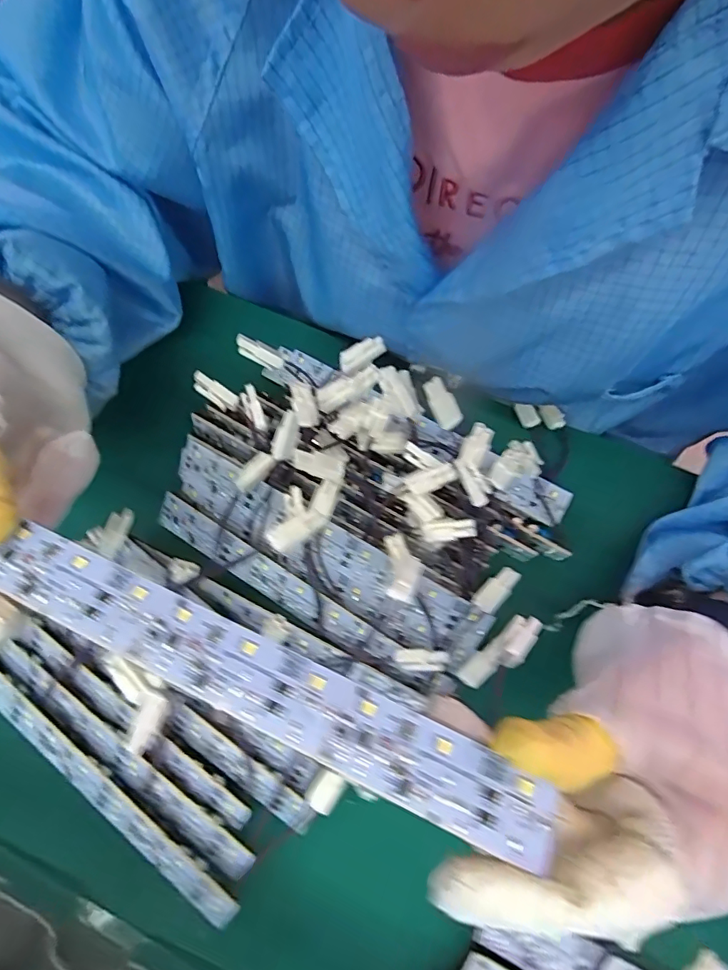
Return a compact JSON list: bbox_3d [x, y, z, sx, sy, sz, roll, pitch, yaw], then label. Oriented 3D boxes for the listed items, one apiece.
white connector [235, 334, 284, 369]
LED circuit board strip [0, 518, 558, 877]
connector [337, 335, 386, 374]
[{"bbox_3d":[-0.055,-0.070,0.266,0.026,0.006,0.010,26,72,-17],"label":"white connector"},{"bbox_3d":[-0.036,0.056,0.150,0.182,0.004,0.024,22,51,11],"label":"LED circuit board strip"},{"bbox_3d":[-0.001,-0.068,0.261,0.026,0.006,0.011,-26,71,19],"label":"connector"}]

